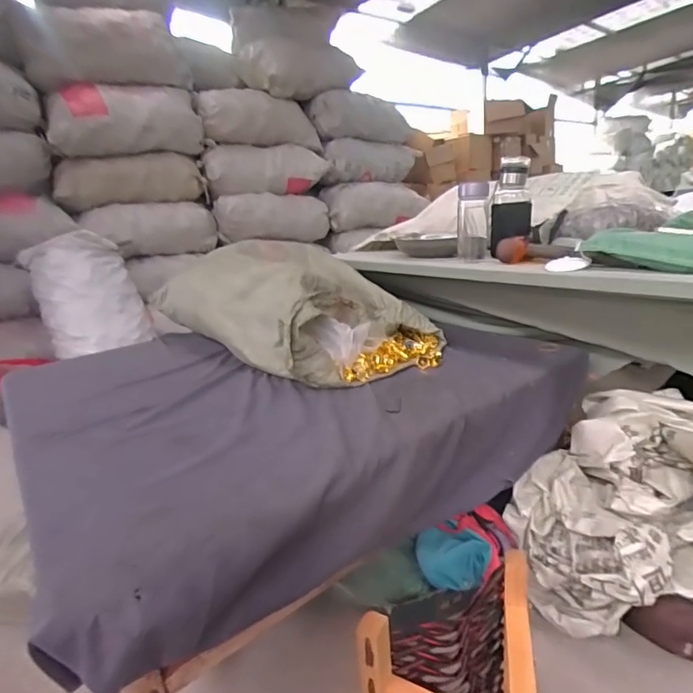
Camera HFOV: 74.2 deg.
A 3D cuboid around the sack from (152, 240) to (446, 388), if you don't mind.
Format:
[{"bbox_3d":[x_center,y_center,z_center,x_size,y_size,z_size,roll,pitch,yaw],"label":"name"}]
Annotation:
[{"bbox_3d":[-0.138,-0.119,1.143,0.373,0.244,0.728,-18,21,-37],"label":"sack"}]

